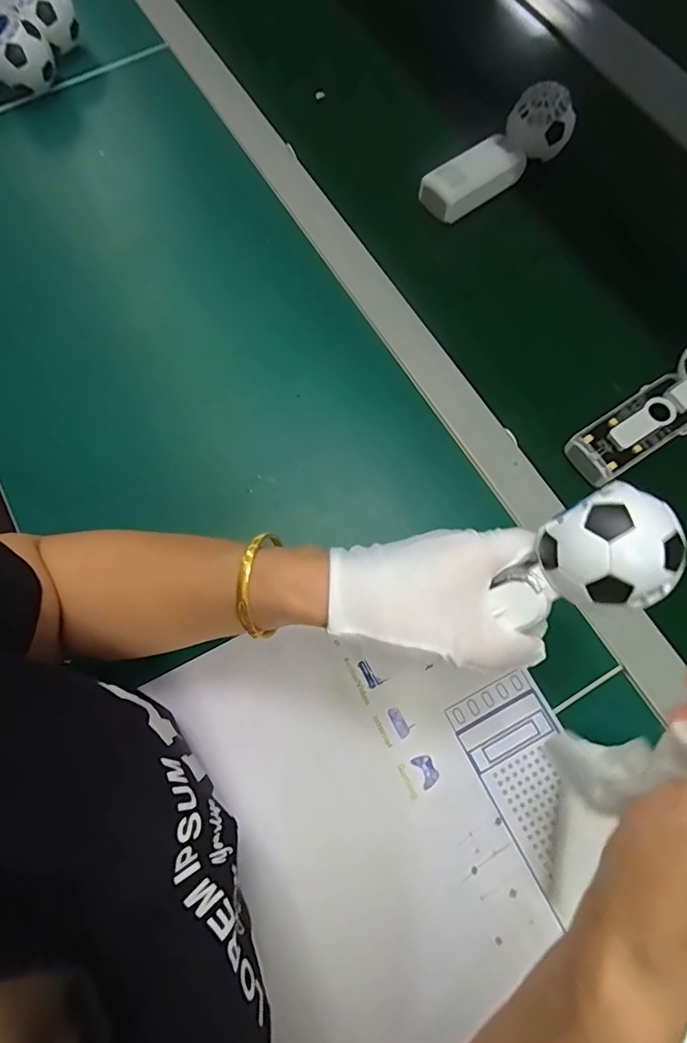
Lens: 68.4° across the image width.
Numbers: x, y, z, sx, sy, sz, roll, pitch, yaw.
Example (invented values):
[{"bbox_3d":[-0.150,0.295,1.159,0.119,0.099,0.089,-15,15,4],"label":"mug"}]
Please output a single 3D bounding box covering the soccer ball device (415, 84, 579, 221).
[{"bbox_3d":[0.146,-0.355,0.482,0.151,0.060,0.048,-33,74,-12],"label":"soccer ball device"}]

